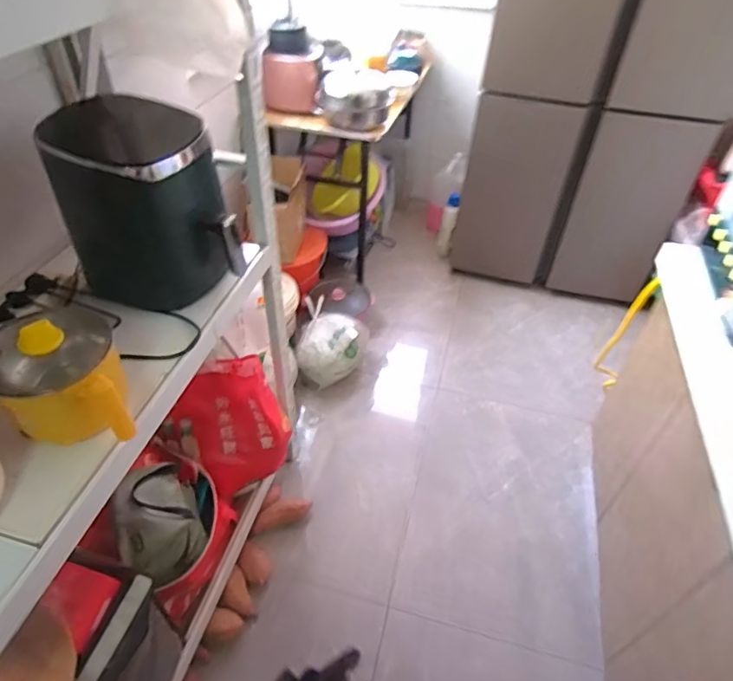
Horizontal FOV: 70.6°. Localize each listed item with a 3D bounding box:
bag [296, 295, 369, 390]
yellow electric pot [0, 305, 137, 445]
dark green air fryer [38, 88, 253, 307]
[{"bbox_3d":[-0.128,0.010,1.888,0.228,0.194,0.263,11,43,8],"label":"bag"},{"bbox_3d":[-0.427,0.059,0.727,0.159,0.177,0.180,-29,52,-30],"label":"yellow electric pot"},{"bbox_3d":[-0.423,-0.270,0.977,0.268,0.278,0.328,-20,48,-23],"label":"dark green air fryer"}]

